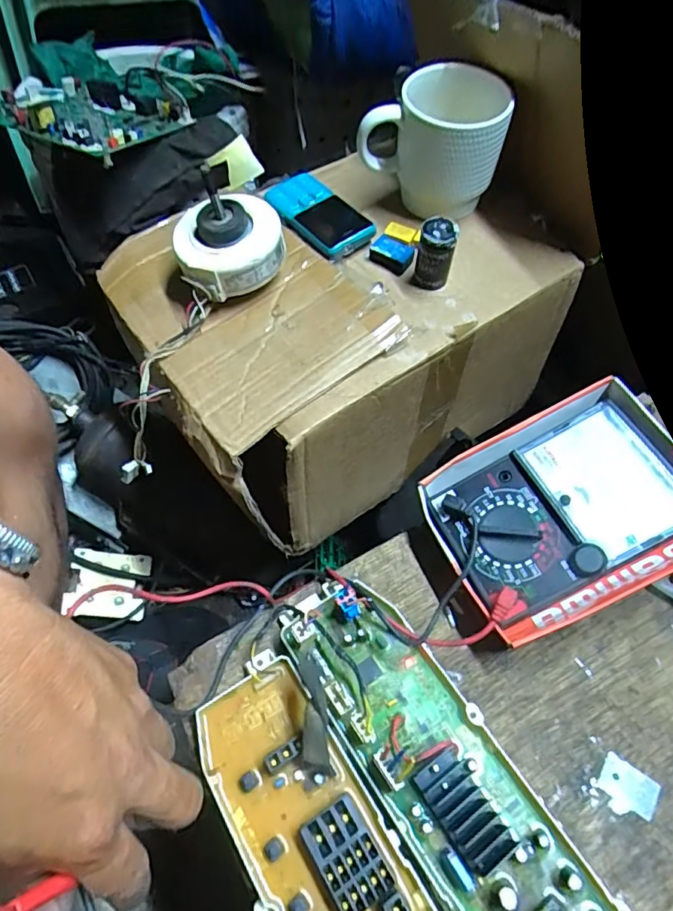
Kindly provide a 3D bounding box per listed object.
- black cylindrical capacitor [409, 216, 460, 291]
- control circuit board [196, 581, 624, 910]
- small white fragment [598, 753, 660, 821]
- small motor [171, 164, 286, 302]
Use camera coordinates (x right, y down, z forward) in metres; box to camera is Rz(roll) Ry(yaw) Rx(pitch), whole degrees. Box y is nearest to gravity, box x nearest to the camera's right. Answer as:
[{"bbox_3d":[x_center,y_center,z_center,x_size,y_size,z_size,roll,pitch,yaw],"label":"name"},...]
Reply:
[{"bbox_3d":[0.082,-0.168,0.448,0.030,0.056,0.028,15,58,6],"label":"black cylindrical capacitor"},{"bbox_3d":[0.055,0.232,0.264,0.147,0.033,0.339,-31,63,-15],"label":"control circuit board"},{"bbox_3d":[0.173,0.200,0.317,0.033,0.004,0.027,32,62,16],"label":"small white fragment"},{"bbox_3d":[-0.089,-0.178,0.440,0.090,0.090,0.077,-14,60,-12],"label":"small motor"}]

